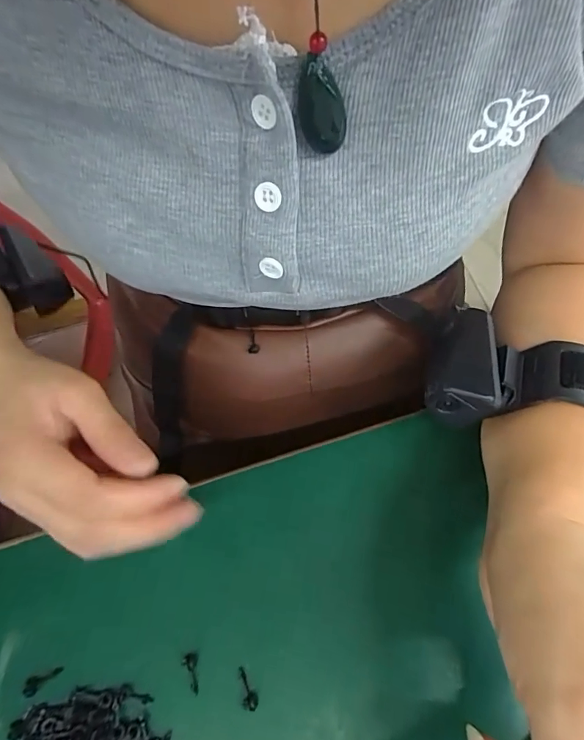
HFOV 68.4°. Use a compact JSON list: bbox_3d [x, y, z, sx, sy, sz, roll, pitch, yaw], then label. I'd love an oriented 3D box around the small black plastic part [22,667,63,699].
[{"bbox_3d":[-0.123,0.152,0.211,0.018,0.004,0.008,-23,69,-24],"label":"small black plastic part"}]

